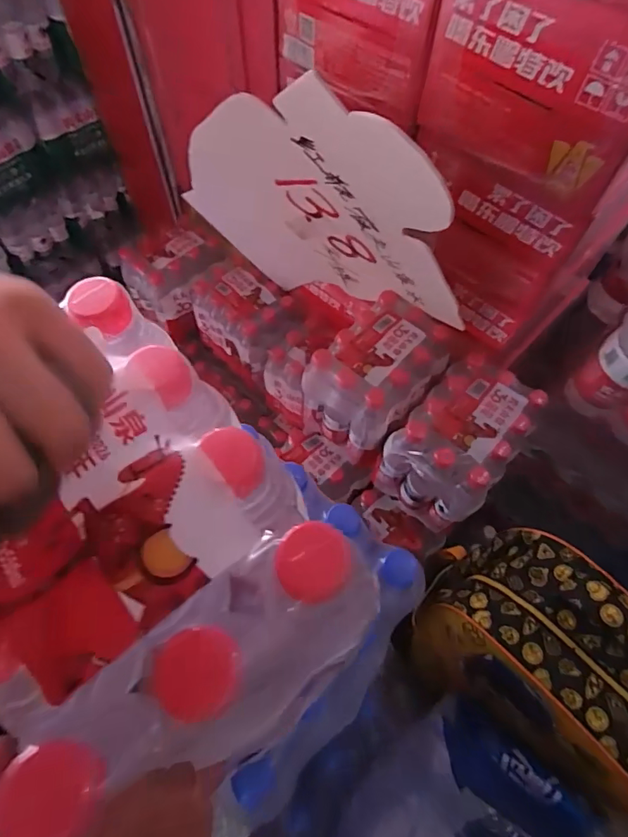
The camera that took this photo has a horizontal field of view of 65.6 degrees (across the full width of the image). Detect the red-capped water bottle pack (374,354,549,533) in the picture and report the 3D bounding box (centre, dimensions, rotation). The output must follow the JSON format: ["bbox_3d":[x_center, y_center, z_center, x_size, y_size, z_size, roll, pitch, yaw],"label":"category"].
[{"bbox_3d":[0.257,0.045,0.875,0.174,0.195,0.240,39,68,18],"label":"red-capped water bottle pack"}]

